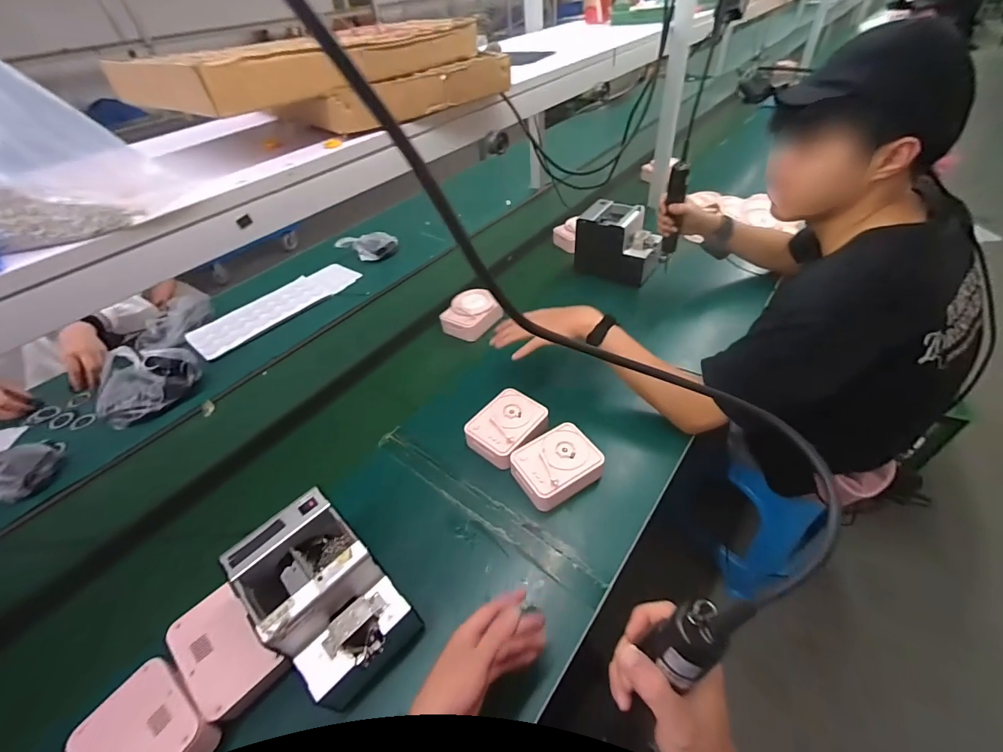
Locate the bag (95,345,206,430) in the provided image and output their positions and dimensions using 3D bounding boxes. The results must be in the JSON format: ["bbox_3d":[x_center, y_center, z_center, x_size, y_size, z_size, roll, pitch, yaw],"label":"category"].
[{"bbox_3d":[-0.755,0.014,0.878,0.186,0.091,0.148,-16,44,-9],"label":"bag"}]

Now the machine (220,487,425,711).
[{"bbox_3d":[-0.206,0.260,0.502,0.168,0.143,0.120,31,55,33],"label":"machine"}]

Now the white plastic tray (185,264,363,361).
[{"bbox_3d":[-0.589,-0.189,1.123,0.435,0.019,0.162,-37,51,-27],"label":"white plastic tray"}]

